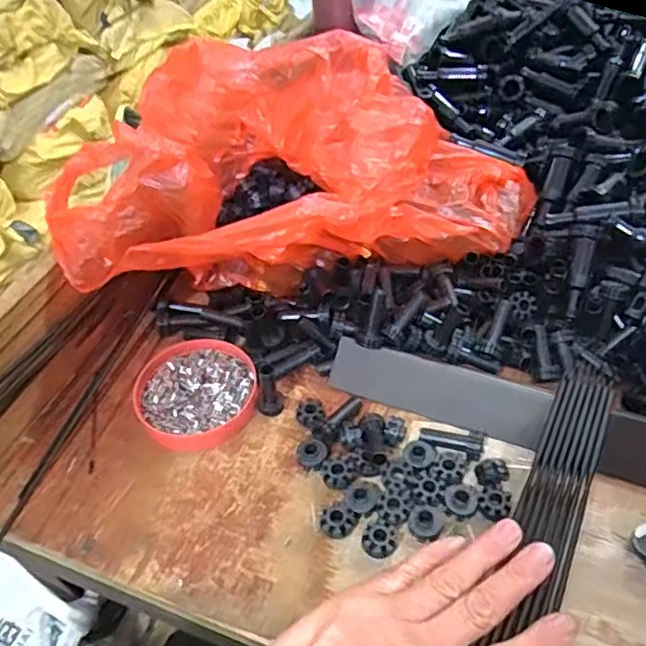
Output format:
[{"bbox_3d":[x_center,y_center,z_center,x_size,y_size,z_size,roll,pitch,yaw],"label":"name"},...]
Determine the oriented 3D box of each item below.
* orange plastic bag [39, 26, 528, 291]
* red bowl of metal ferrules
[{"bbox_3d":[-0.014,-0.113,0.445,0.359,0.122,0.184,-6,46,0],"label":"orange plastic bag"},{"bbox_3d":[-0.086,0.047,0.416,0.079,0.017,0.082,-3,46,3],"label":"red bowl of metal ferrules"}]

